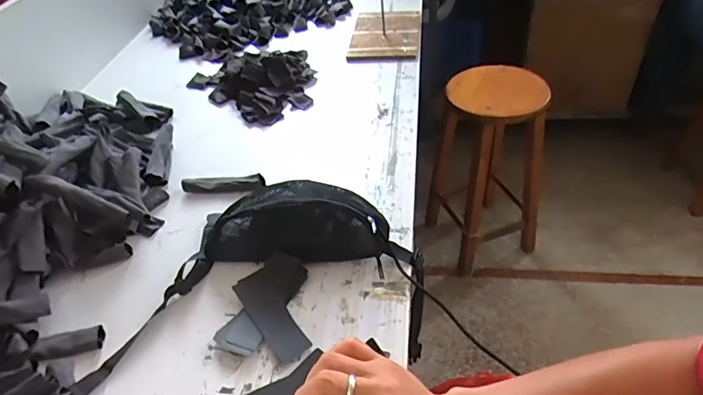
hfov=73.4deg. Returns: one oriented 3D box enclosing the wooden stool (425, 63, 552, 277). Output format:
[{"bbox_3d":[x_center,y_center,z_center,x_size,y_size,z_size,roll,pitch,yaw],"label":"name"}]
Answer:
[{"bbox_3d":[0.450,-0.091,1.538,0.333,0.650,0.274,-11,43,-4],"label":"wooden stool"}]

